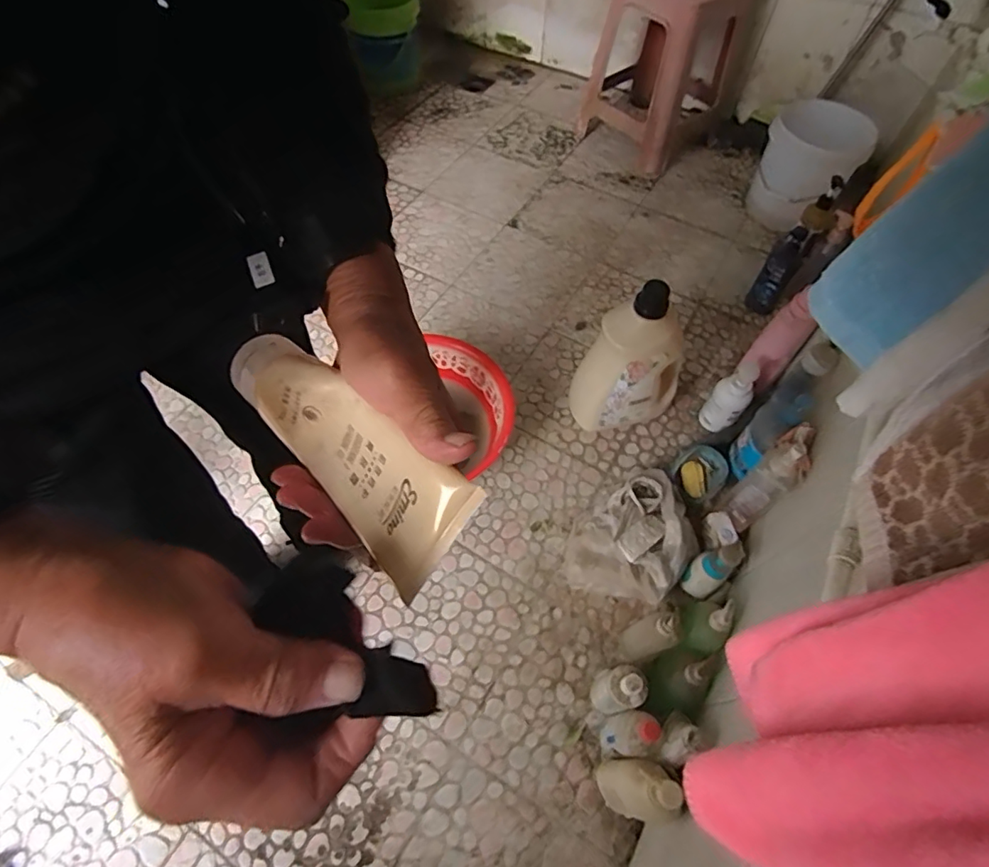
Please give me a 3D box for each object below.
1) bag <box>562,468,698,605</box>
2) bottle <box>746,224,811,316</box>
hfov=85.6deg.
[{"bbox_3d":[0.270,0.205,1.021,0.281,0.087,0.202,-37,66,-20],"label":"bag"},{"bbox_3d":[0.707,-0.401,1.338,0.076,0.208,0.070,29,62,18],"label":"bottle"}]

